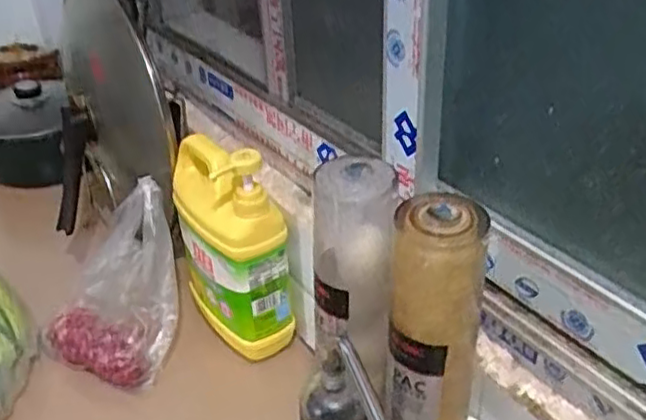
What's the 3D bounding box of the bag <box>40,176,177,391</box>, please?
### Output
[{"bbox_3d":[-0.212,0.077,0.737,0.132,0.209,0.055,16,-4,19],"label":"bag"}]

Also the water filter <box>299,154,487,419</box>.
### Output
[{"bbox_3d":[0.044,0.136,0.477,0.119,0.316,0.112,10,36,18],"label":"water filter"}]

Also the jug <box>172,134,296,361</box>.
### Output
[{"bbox_3d":[-0.099,0.030,0.701,0.065,0.226,0.135,-23,39,-26],"label":"jug"}]

